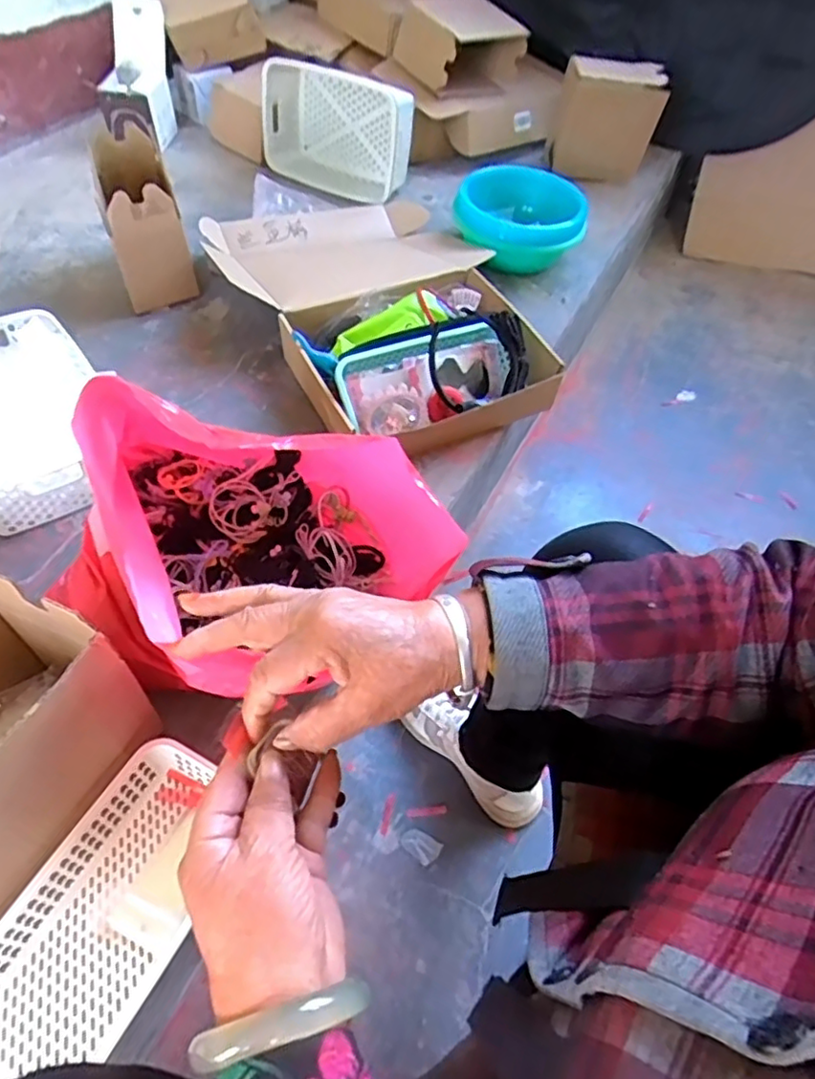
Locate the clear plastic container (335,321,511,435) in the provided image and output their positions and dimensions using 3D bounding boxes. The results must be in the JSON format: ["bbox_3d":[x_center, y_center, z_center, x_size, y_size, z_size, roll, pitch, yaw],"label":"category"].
[{"bbox_3d":[0.030,-0.213,0.846,0.251,0.070,0.121,-21,58,-19],"label":"clear plastic container"}]

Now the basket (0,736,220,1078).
[{"bbox_3d":[-0.248,0.307,0.522,0.122,0.056,0.264,24,56,13],"label":"basket"}]

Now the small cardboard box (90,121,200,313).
[{"bbox_3d":[-0.427,-0.508,1.012,0.107,0.179,0.215,-19,57,-17],"label":"small cardboard box"}]

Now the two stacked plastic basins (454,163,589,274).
[{"bbox_3d":[0.187,-0.562,1.120,0.192,0.115,0.200,2,54,-3],"label":"two stacked plastic basins"}]

